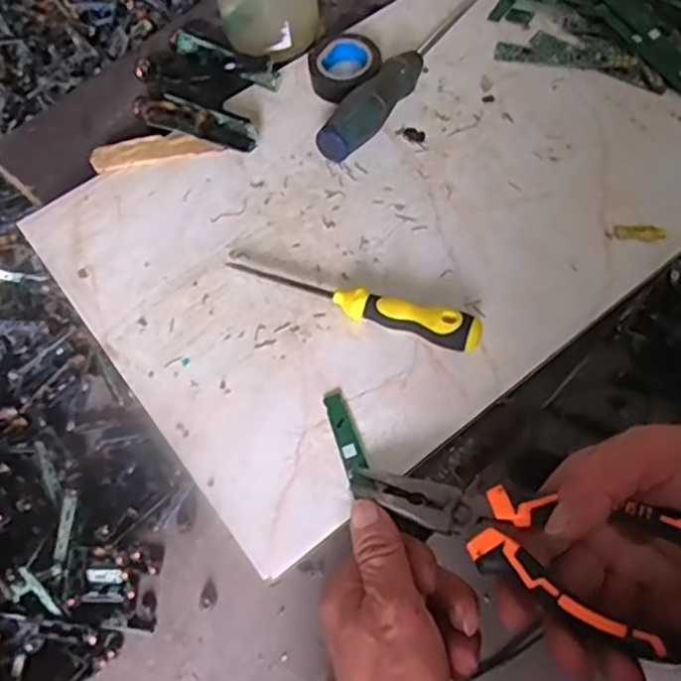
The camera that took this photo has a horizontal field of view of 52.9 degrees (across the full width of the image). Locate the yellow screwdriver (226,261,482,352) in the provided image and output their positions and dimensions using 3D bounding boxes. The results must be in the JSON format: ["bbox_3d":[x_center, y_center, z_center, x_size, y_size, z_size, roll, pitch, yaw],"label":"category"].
[{"bbox_3d":[0.007,-0.026,0.406,0.155,0.020,0.019,19,64,15],"label":"yellow screwdriver"}]

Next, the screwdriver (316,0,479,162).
[{"bbox_3d":[0.059,-0.210,0.500,0.027,0.035,0.229,29,67,19],"label":"screwdriver"}]

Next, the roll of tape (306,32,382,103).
[{"bbox_3d":[0.004,-0.199,0.498,0.048,0.019,0.055,24,65,17],"label":"roll of tape"}]

